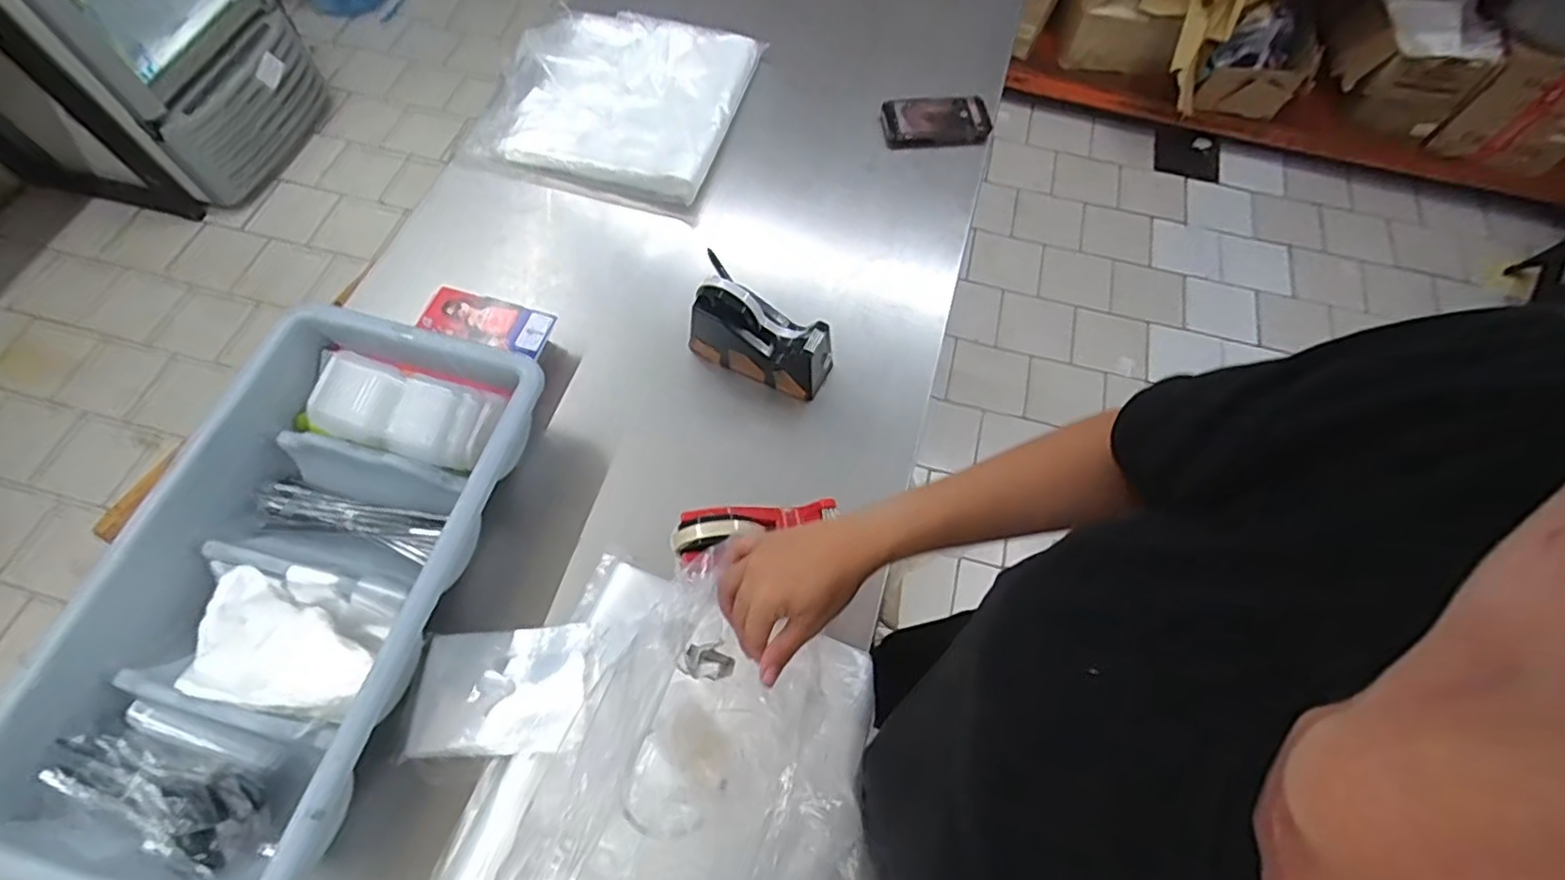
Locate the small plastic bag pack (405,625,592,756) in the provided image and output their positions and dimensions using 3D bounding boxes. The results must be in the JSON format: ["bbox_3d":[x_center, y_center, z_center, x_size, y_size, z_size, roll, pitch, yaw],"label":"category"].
[{"bbox_3d":[-0.251,0.223,0.603,0.151,0.024,0.102,-1,64,-3],"label":"small plastic bag pack"}]

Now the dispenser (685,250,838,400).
[{"bbox_3d":[-0.024,-0.118,0.745,0.156,0.103,0.062,27,66,11],"label":"dispenser"}]

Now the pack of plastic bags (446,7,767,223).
[{"bbox_3d":[-0.237,-0.491,0.951,0.346,0.034,0.337,12,64,3],"label":"pack of plastic bags"}]

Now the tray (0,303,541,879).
[{"bbox_3d":[-0.446,0.117,0.612,0.291,0.089,0.491,13,64,4],"label":"tray"}]

